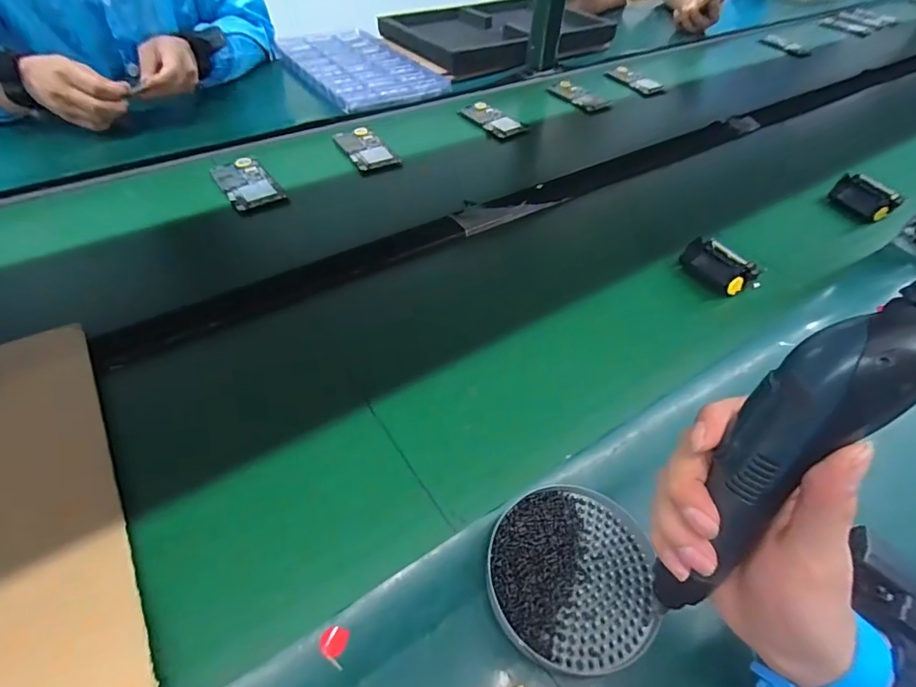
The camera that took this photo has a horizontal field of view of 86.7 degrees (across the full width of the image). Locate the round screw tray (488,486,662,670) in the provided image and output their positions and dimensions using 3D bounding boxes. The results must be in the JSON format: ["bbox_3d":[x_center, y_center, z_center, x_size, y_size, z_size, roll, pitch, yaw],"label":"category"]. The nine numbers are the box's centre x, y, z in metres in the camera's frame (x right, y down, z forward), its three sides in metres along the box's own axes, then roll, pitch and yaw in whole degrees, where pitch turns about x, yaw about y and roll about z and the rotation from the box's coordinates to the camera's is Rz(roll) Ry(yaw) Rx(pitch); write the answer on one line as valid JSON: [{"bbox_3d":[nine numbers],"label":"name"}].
[{"bbox_3d":[0.077,0.155,0.330,0.112,0.025,0.110,2,49,-2],"label":"round screw tray"}]

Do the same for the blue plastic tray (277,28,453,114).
[{"bbox_3d":[-0.198,-0.542,0.937,0.220,0.015,0.390,-25,55,-23],"label":"blue plastic tray"}]

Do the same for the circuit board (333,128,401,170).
[{"bbox_3d":[-0.139,-0.292,0.724,0.061,0.011,0.110,-23,55,-22],"label":"circuit board"}]

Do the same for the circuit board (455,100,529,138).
[{"bbox_3d":[0.058,-0.373,0.809,0.061,0.012,0.115,-34,59,-28],"label":"circuit board"}]

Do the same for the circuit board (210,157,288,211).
[{"bbox_3d":[-0.283,-0.219,0.647,0.065,0.009,0.121,-27,56,-24],"label":"circuit board"}]

